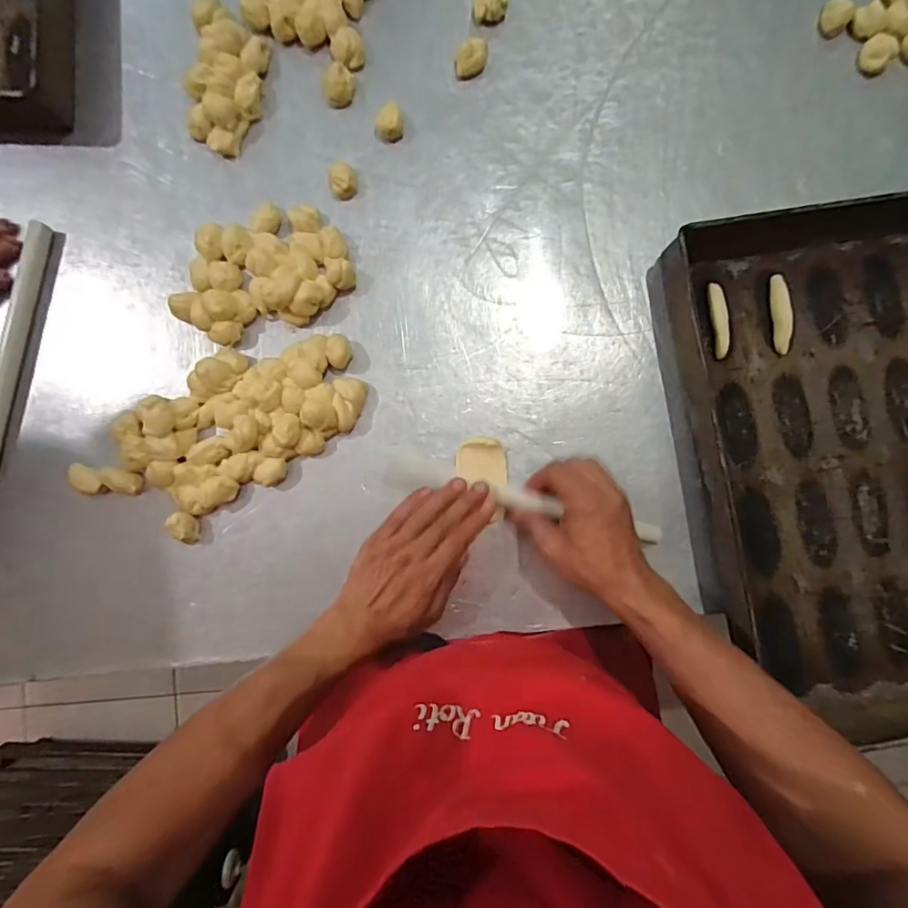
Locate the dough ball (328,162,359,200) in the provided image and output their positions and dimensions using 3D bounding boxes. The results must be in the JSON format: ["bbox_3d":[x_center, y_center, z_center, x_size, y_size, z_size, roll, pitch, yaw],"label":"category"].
[{"bbox_3d":[-0.117,-0.290,0.535,0.031,0.020,0.037,-23,88,-2],"label":"dough ball"}]

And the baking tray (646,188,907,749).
[{"bbox_3d":[0.431,0.012,0.513,0.384,0.059,0.548,-8,88,-1],"label":"baking tray"}]

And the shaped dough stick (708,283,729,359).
[{"bbox_3d":[0.280,-0.141,0.535,0.017,0.015,0.077,-9,88,-1],"label":"shaped dough stick"}]

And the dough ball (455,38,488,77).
[{"bbox_3d":[0.018,-0.418,0.538,0.033,0.018,0.030,0,88,-1],"label":"dough ball"}]

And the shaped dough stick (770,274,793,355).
[{"bbox_3d":[0.346,-0.148,0.537,0.017,0.012,0.081,-6,88,-1],"label":"shaped dough stick"}]

